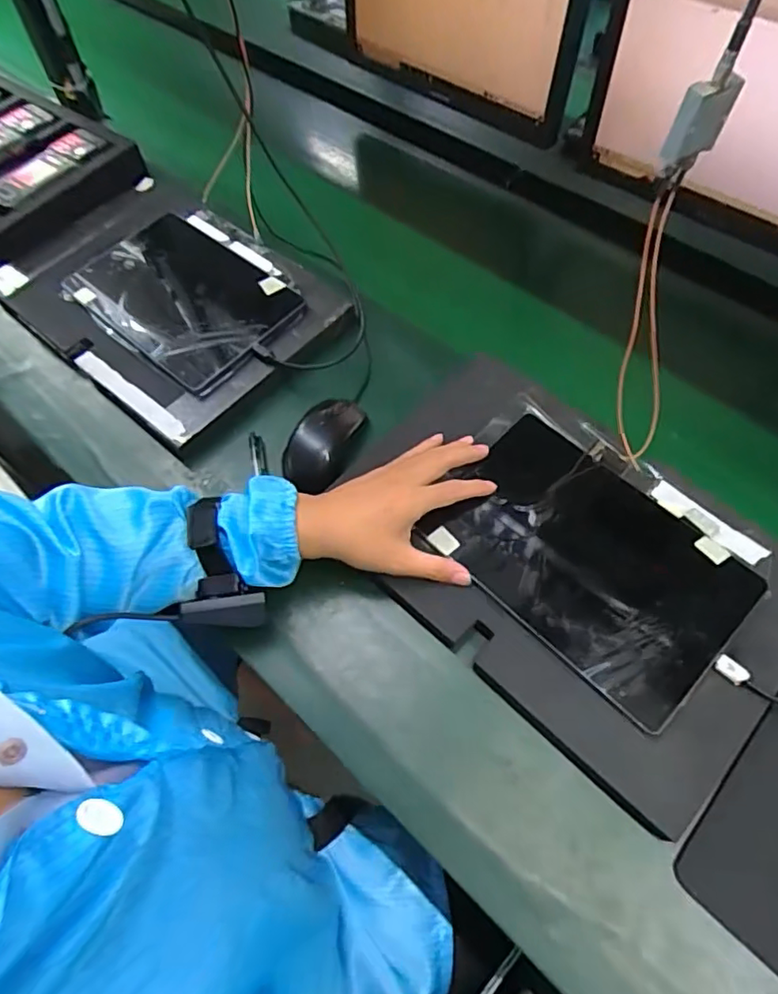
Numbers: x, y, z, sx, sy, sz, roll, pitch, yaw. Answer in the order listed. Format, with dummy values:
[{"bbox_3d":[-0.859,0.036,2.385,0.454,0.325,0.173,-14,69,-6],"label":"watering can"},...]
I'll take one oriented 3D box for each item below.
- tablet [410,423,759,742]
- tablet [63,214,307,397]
[{"bbox_3d":[0.169,0.050,0.497,0.244,0.015,0.165,39,70,20],"label":"tablet"},{"bbox_3d":[-0.231,-0.233,0.661,0.252,0.019,0.169,37,67,19],"label":"tablet"}]

